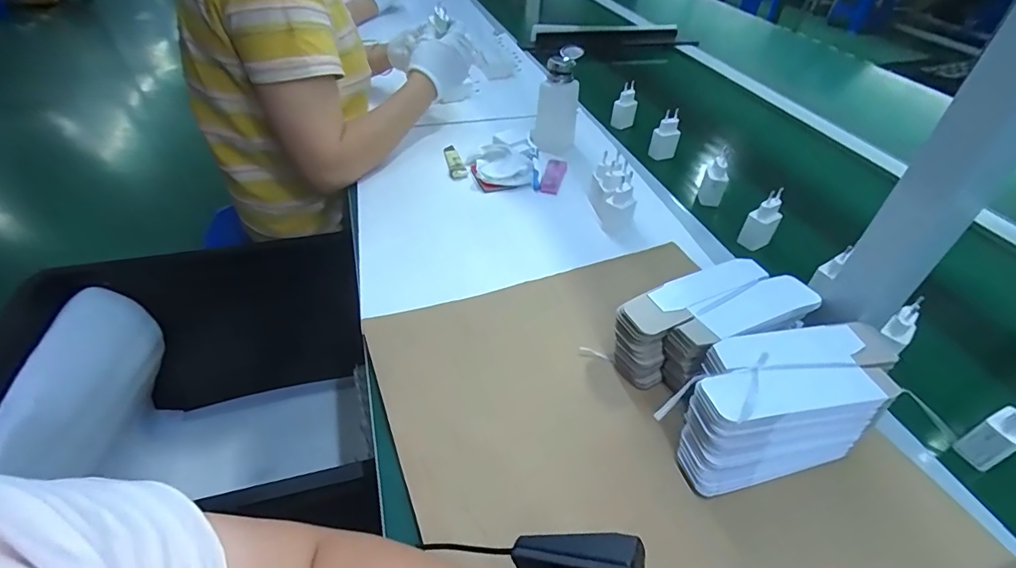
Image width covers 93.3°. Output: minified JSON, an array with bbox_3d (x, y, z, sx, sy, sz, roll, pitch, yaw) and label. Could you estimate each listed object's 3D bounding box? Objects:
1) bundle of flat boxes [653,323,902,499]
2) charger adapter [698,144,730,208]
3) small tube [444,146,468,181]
[{"bbox_3d":[0.220,0.094,0.389,0.182,0.076,0.083,-9,44,-13],"label":"bundle of flat boxes"},{"bbox_3d":[0.300,-0.149,0.691,0.031,0.095,0.024,21,46,19],"label":"charger adapter"},{"bbox_3d":[-0.084,-0.192,0.750,0.025,0.017,0.103,-8,44,-12],"label":"small tube"}]

